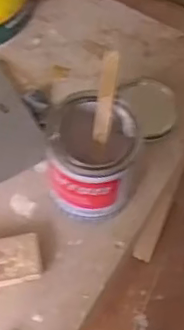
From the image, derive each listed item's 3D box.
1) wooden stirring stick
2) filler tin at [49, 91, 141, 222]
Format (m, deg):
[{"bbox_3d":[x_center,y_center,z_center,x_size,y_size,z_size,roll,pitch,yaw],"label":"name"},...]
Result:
[{"bbox_3d":[0.015,-0.074,0.662,0.017,0.007,0.099,10,99,8],"label":"wooden stirring stick"},{"bbox_3d":[0.000,-0.003,0.706,0.104,0.124,0.104,1,62,-3],"label":"filler tin"}]

